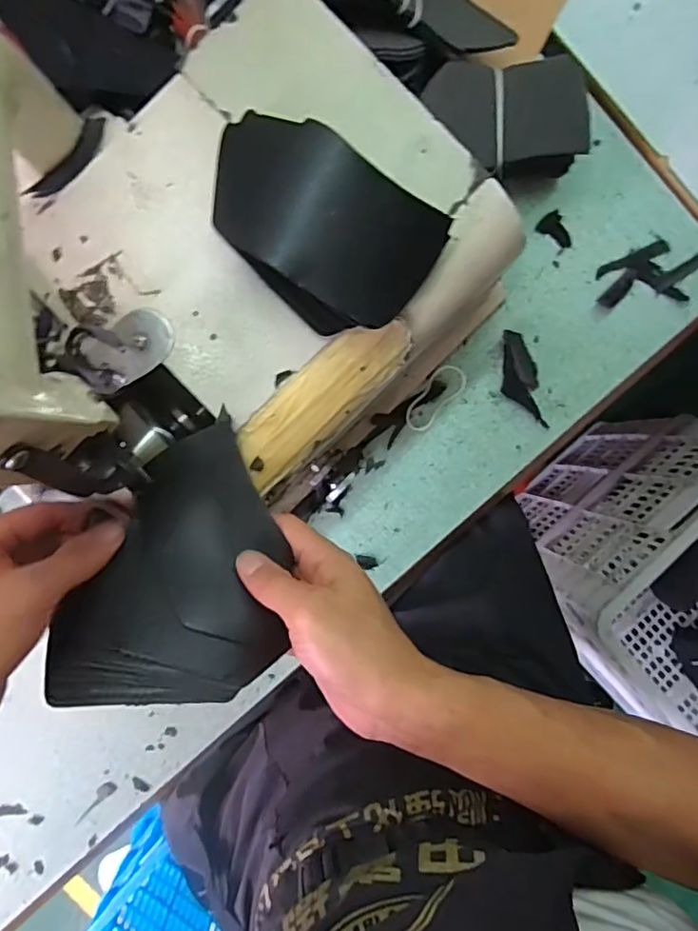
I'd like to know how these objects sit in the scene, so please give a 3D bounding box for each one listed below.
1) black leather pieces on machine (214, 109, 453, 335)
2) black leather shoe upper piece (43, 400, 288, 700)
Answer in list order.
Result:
[{"bbox_3d":[-0.020,-0.136,0.322,0.141,0.038,0.089,31,92,-3],"label":"black leather pieces on machine"},{"bbox_3d":[-0.099,0.053,0.326,0.121,0.018,0.157,3,68,-10],"label":"black leather shoe upper piece"}]

